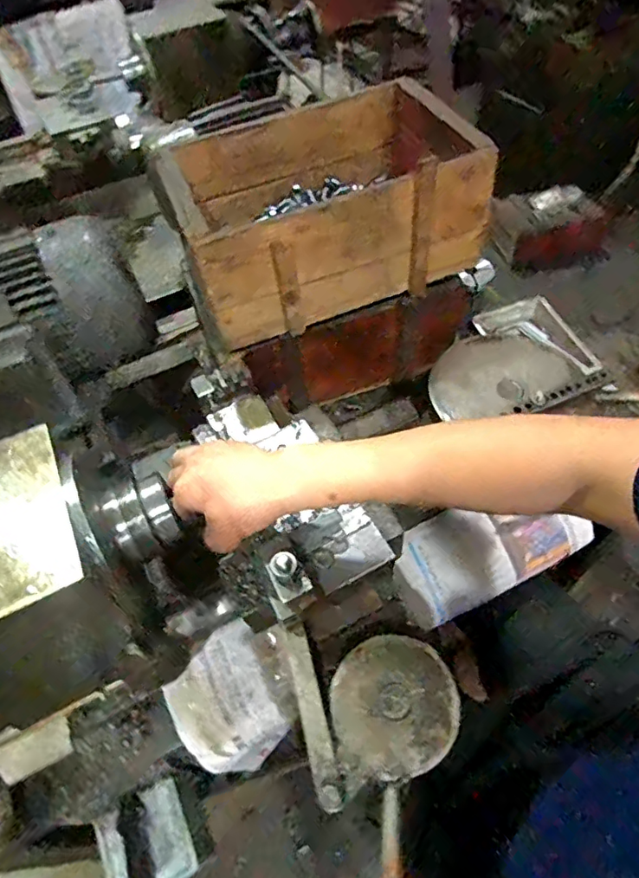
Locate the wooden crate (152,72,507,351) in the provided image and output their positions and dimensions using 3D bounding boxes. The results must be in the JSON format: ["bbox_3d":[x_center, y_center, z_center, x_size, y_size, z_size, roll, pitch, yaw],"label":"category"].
[{"bbox_3d":[-0.004,-0.300,0.680,0.352,0.146,0.247,-21,55,-10],"label":"wooden crate"}]

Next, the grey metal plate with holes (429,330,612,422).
[{"bbox_3d":[0.228,-0.083,0.640,0.193,0.018,0.125,-16,54,-6],"label":"grey metal plate with holes"}]

